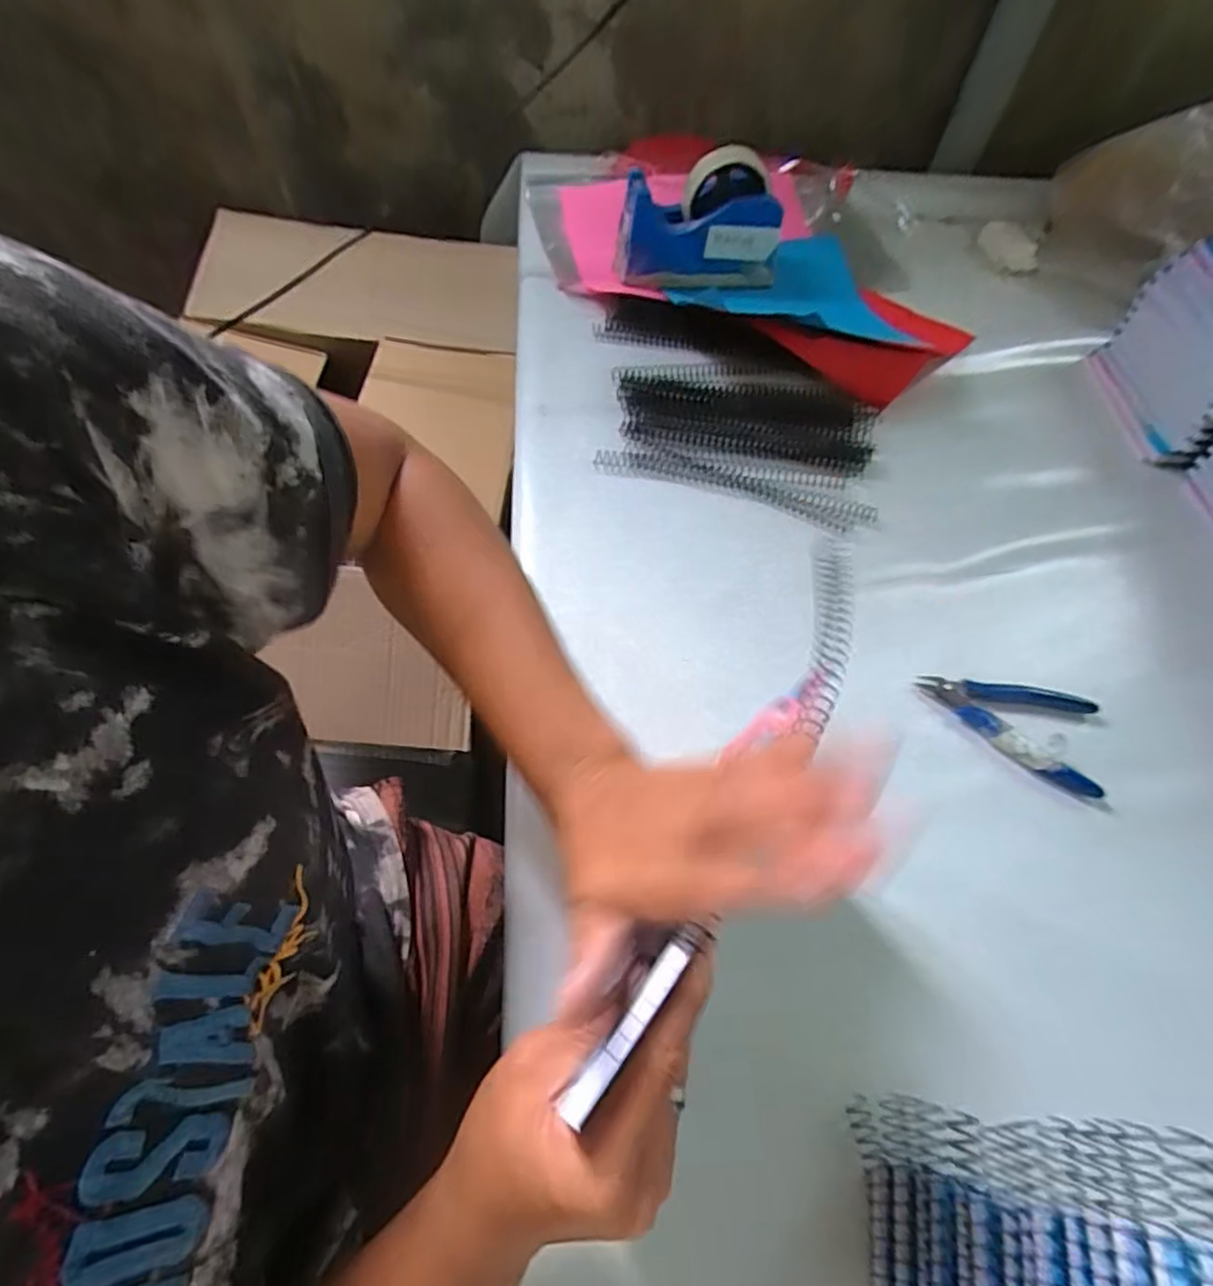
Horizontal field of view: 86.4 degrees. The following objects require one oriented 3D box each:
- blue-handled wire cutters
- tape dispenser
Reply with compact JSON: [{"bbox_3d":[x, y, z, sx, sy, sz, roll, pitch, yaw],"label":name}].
[{"bbox_3d":[0.276,0.050,0.443,0.118,0.008,0.070,22,59,9],"label":"blue-handled wire cutters"},{"bbox_3d":[0.097,-0.431,0.668,0.166,0.109,0.053,9,58,0],"label":"tape dispenser"}]

